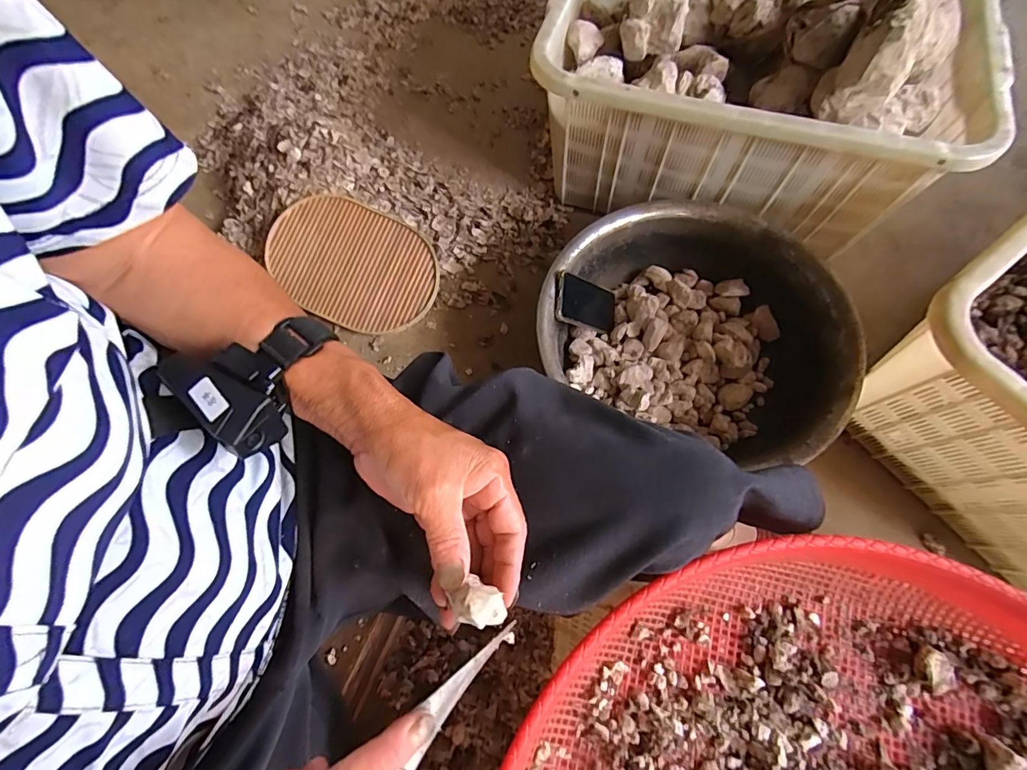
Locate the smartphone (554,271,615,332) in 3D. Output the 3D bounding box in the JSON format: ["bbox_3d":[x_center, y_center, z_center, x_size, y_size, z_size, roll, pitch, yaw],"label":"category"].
[{"bbox_3d":[0.120,-0.129,0.738,0.015,0.150,0.074,1,85,47],"label":"smartphone"}]

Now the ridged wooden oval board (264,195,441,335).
[{"bbox_3d":[-0.295,-0.219,0.829,0.317,0.012,0.213,26,91,4],"label":"ridged wooden oval board"}]

